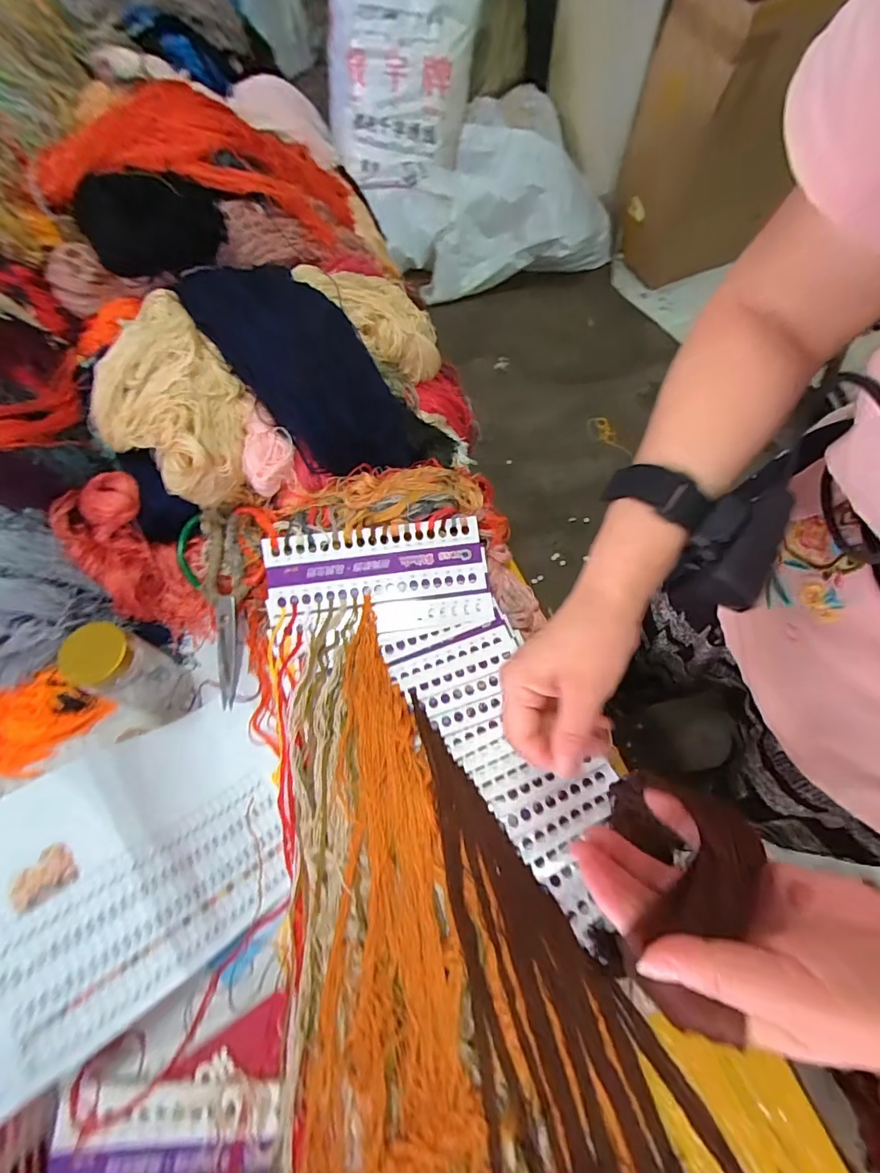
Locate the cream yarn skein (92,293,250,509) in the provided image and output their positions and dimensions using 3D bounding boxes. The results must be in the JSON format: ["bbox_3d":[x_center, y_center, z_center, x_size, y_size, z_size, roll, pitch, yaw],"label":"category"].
[{"bbox_3d":[-0.275,-0.183,0.531,0.150,0.135,0.143,39,73,17],"label":"cream yarn skein"}]

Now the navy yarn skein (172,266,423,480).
[{"bbox_3d":[-0.131,-0.226,0.558,0.105,0.291,0.145,13,53,49],"label":"navy yarn skein"}]

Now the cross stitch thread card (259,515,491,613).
[{"bbox_3d":[-0.071,-0.026,0.563,0.239,0.009,0.083,-8,86,-5],"label":"cross stitch thread card"}]

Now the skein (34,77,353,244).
[{"bbox_3d":[-0.280,-0.525,0.612,0.361,0.124,0.167,-4,65,-18],"label":"skein"}]

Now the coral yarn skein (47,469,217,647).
[{"bbox_3d":[-0.331,-0.028,0.567,0.103,0.057,0.202,-39,113,-14],"label":"coral yarn skein"}]

